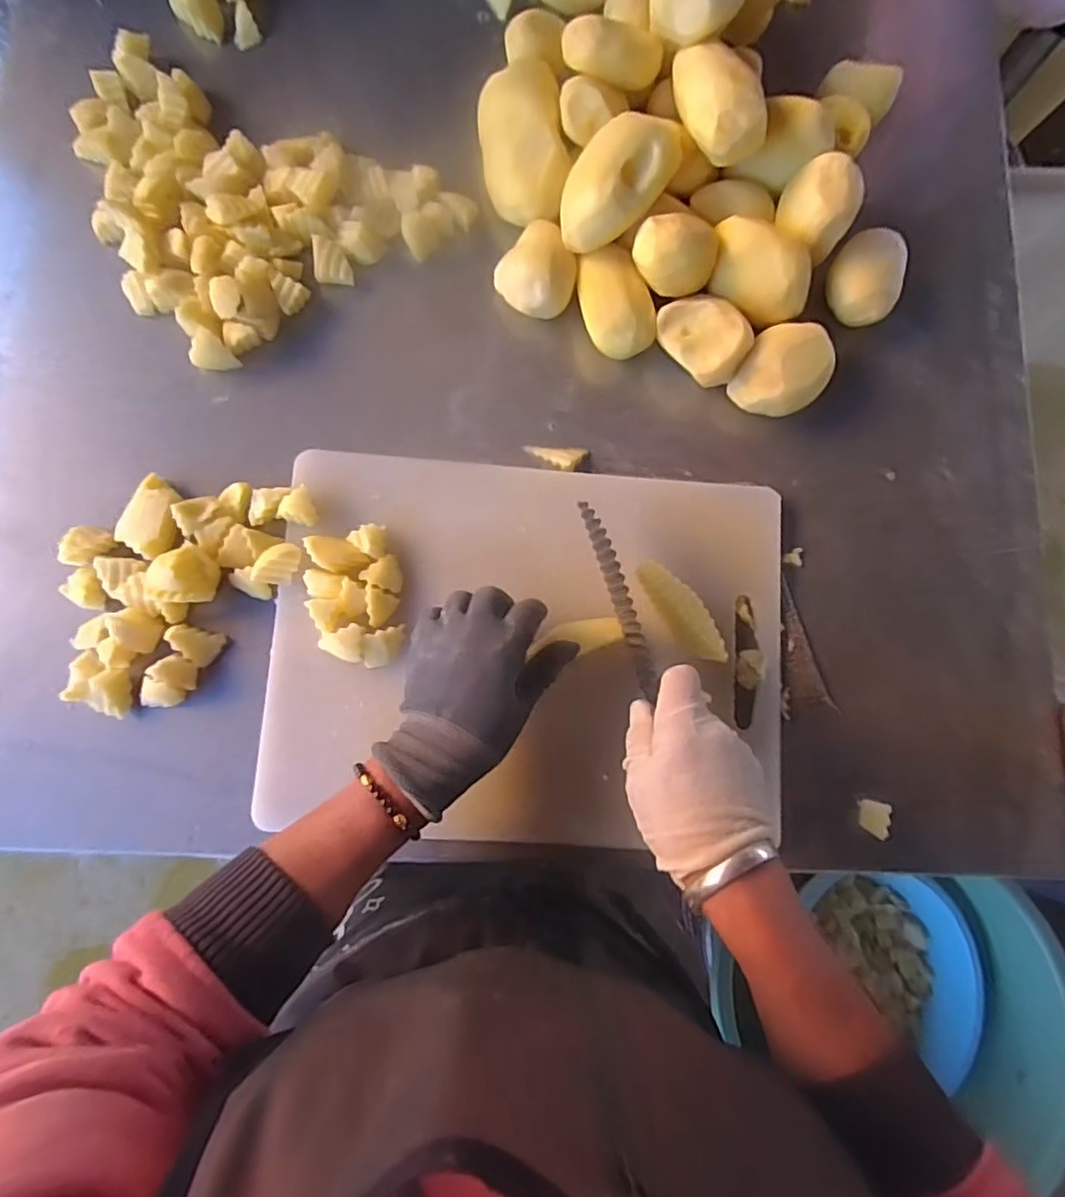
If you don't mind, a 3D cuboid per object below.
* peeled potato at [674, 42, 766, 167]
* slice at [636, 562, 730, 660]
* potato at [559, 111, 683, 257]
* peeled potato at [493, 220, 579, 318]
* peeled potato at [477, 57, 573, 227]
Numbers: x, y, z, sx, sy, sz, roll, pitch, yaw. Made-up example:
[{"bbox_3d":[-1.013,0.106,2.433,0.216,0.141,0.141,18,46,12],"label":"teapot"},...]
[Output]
[{"bbox_3d":[0.141,-0.376,0.463,0.050,0.039,0.102,-9,82,-6],"label":"peeled potato"},{"bbox_3d":[0.110,0.010,0.453,0.033,0.007,0.088,-35,85,-9],"label":"slice"},{"bbox_3d":[0.064,-0.322,0.471,0.065,0.045,0.108,37,80,2],"label":"potato"},{"bbox_3d":[0.006,-0.259,0.504,0.062,0.046,0.063,1,81,-4],"label":"peeled potato"},{"bbox_3d":[-0.008,-0.370,0.511,0.066,0.060,0.131,-8,82,-6],"label":"peeled potato"}]

